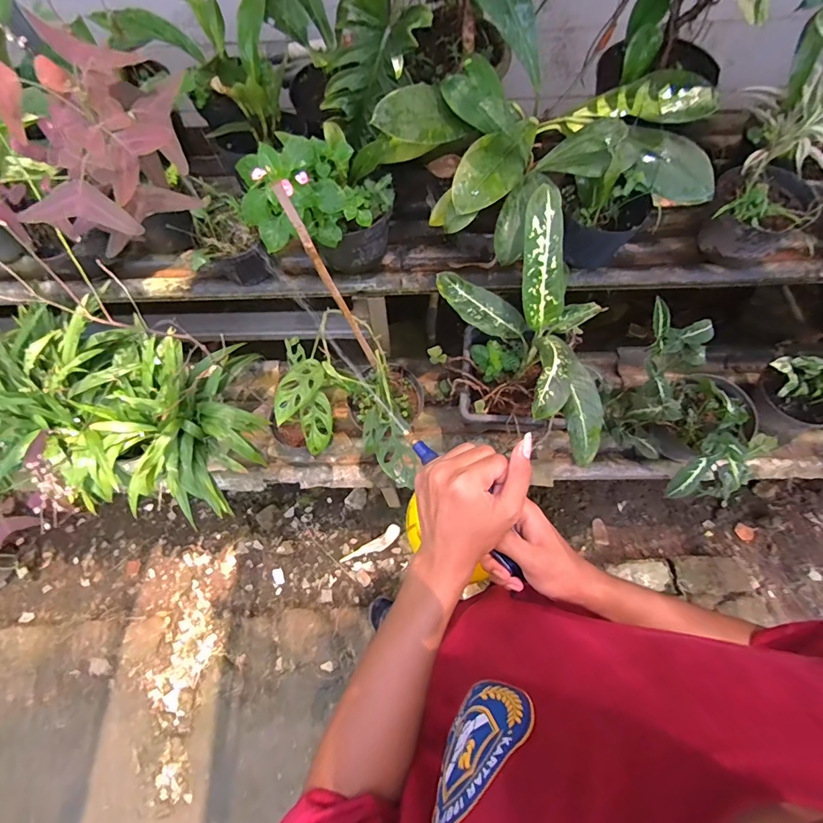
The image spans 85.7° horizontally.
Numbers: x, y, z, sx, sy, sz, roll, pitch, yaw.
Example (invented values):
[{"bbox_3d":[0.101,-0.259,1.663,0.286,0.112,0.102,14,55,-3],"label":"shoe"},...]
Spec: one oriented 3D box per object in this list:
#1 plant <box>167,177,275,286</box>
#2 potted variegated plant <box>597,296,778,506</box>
[{"bbox_3d":[-0.371,-0.322,0.875,0.132,0.172,0.112,-35,71,-11],"label":"plant"},{"bbox_3d":[0.578,0.036,0.931,0.323,0.304,0.326,18,70,9],"label":"potted variegated plant"}]

